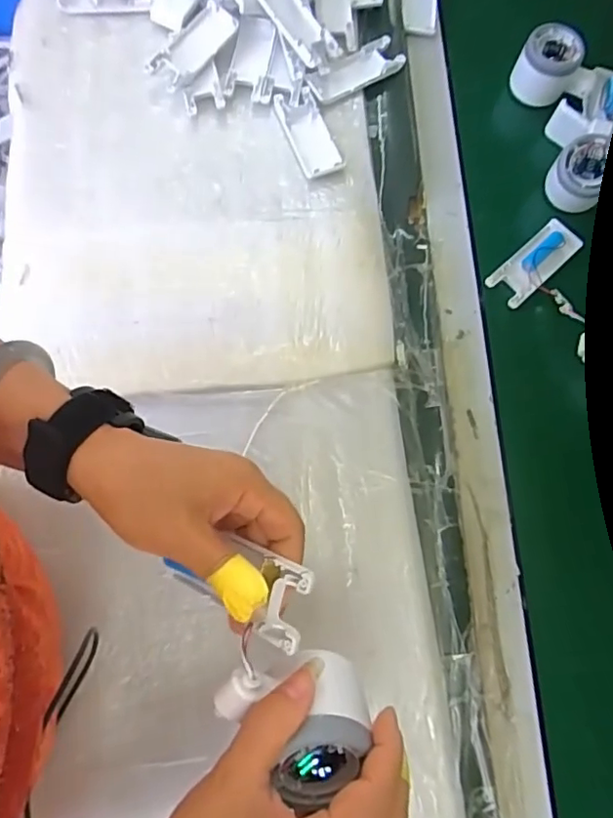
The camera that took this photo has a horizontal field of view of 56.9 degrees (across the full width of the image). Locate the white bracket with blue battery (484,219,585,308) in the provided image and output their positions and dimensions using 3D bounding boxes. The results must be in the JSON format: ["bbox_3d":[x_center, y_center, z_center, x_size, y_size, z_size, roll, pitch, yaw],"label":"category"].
[{"bbox_3d":[0.229,-0.146,0.562,0.109,0.010,0.042,-41,79,-12],"label":"white bracket with blue battery"}]

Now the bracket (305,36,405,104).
[{"bbox_3d":[0.050,-0.360,0.600,0.109,0.013,0.041,-31,77,-10],"label":"bracket"}]

